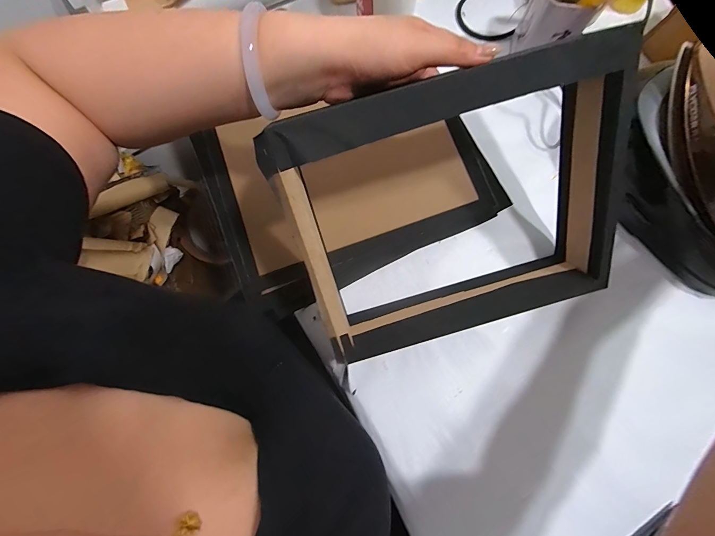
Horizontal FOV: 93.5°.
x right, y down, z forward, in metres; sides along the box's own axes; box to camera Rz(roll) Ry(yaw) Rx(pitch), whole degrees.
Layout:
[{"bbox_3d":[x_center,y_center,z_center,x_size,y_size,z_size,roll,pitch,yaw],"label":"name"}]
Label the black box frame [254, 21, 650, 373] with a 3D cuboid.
[{"bbox_3d":[0.099,-0.048,0.329,0.315,0.063,0.255,-18,125,-2],"label":"black box frame"}]

